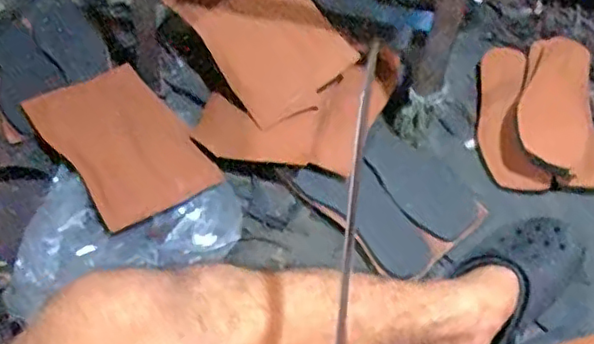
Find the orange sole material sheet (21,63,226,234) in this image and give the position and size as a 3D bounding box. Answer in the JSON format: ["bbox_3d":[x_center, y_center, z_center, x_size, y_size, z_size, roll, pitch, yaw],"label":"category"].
[{"bbox_3d":[-0.229,-0.044,0.782,0.153,0.076,0.237,-34,62,-27],"label":"orange sole material sheet"}]

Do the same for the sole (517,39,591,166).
[{"bbox_3d":[0.355,-0.099,0.836,0.088,0.018,0.212,4,62,19],"label":"sole"}]

